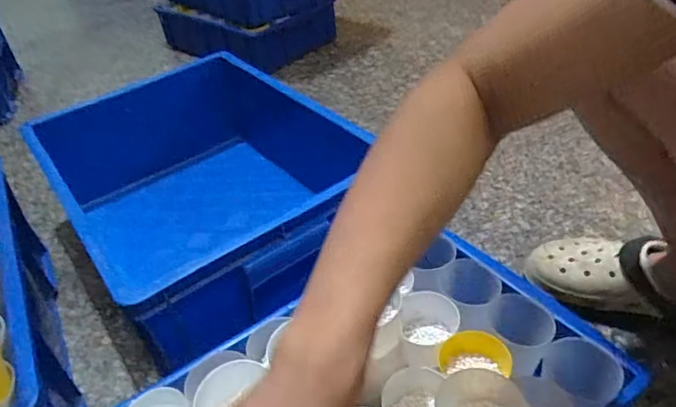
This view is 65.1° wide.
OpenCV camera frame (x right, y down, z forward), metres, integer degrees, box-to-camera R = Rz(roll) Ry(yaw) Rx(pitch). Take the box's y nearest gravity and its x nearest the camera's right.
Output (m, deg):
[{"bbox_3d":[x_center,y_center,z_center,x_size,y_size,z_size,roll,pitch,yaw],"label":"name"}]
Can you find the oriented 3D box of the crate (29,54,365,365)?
[{"bbox_3d":[-0.189,-0.023,0.756,0.332,0.171,0.527,-30,44,-26],"label":"crate"}]

